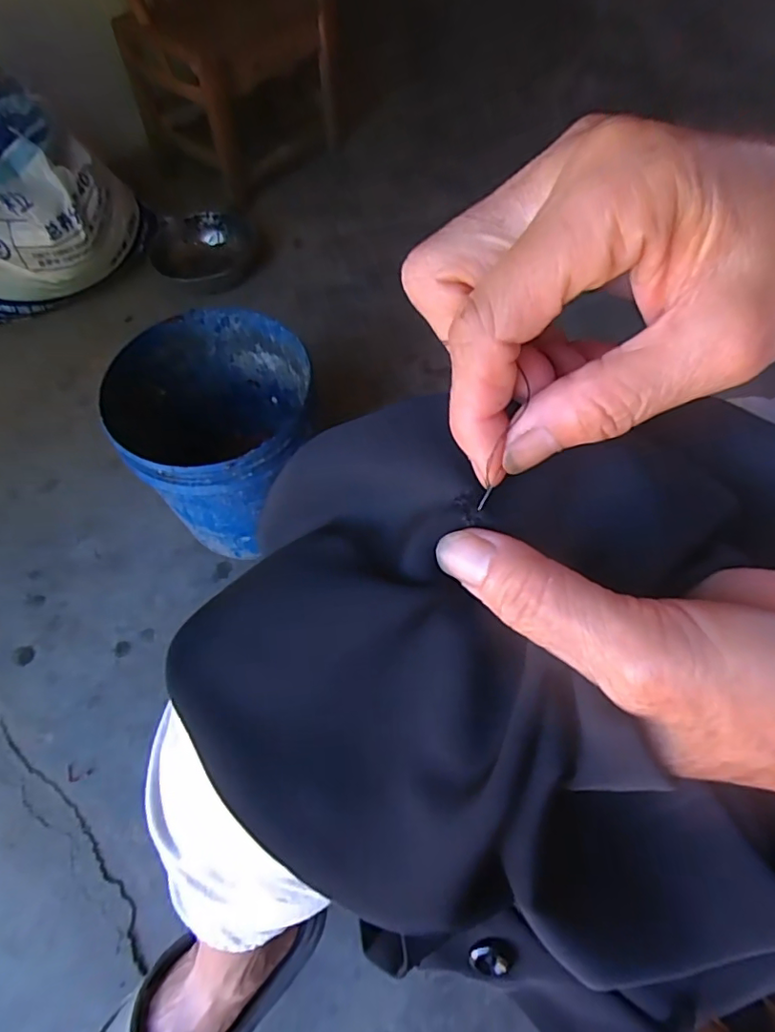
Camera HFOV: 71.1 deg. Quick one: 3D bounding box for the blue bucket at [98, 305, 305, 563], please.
[{"bbox_3d":[-0.215,-0.090,0.747,0.242,0.255,0.240,0,59,0],"label":"blue bucket"}]

